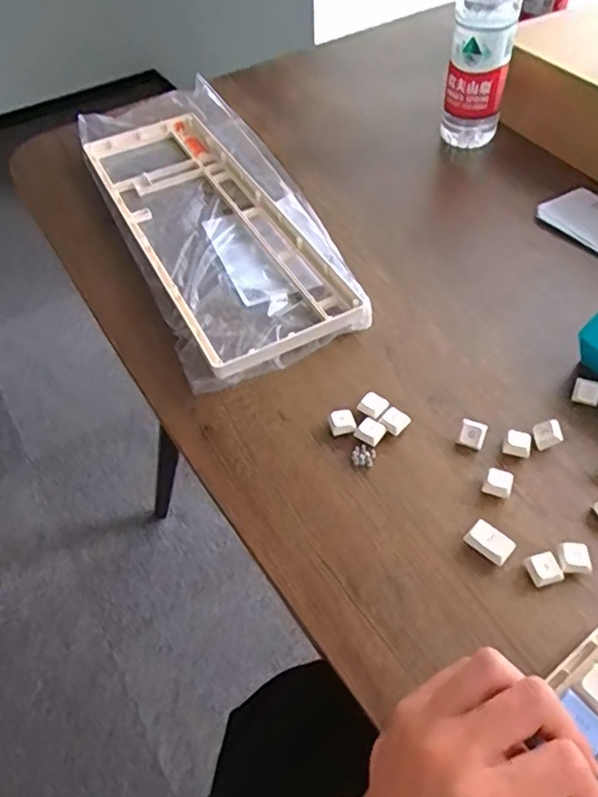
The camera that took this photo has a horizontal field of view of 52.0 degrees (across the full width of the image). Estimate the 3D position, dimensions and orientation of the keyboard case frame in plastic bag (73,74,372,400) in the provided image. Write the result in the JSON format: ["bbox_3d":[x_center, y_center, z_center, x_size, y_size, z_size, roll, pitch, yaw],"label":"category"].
[{"bbox_3d":[-0.088,-0.193,0.623,0.182,0.031,0.433,-21,52,-14],"label":"keyboard case frame in plastic bag"}]

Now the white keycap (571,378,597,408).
[{"bbox_3d":[0.214,-0.005,0.455,0.019,0.012,0.015,15,53,15],"label":"white keycap"}]

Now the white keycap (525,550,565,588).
[{"bbox_3d":[0.148,0.103,0.369,0.019,0.010,0.018,-15,51,-9],"label":"white keycap"}]

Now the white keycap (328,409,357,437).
[{"bbox_3d":[0.031,0.017,0.444,0.018,0.007,0.017,-14,51,-8],"label":"white keycap"}]

